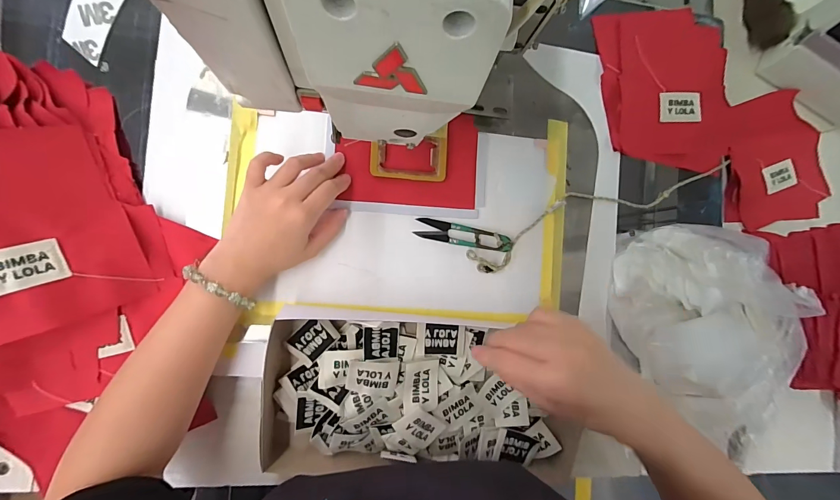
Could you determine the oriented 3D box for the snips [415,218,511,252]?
[{"bbox_3d":[0.047,-0.016,0.387,0.103,0.007,0.022,9,85,-8],"label":"snips"}]

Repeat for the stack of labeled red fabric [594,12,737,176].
[{"bbox_3d":[0.301,-0.194,0.436,0.169,0.016,0.192,-7,87,-9],"label":"stack of labeled red fabric"}]

